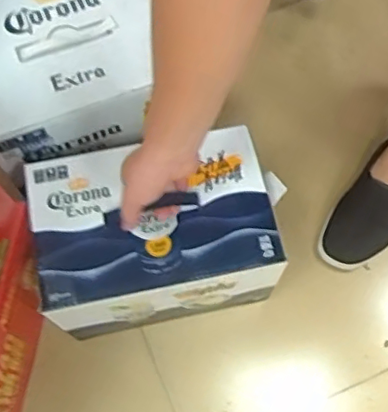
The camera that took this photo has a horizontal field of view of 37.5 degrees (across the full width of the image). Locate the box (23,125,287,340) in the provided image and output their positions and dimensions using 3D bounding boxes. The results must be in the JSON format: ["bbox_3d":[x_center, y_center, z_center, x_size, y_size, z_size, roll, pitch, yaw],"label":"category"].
[{"bbox_3d":[-0.050,0.039,0.732,0.273,0.188,0.184,-9,70,-3],"label":"box"}]

